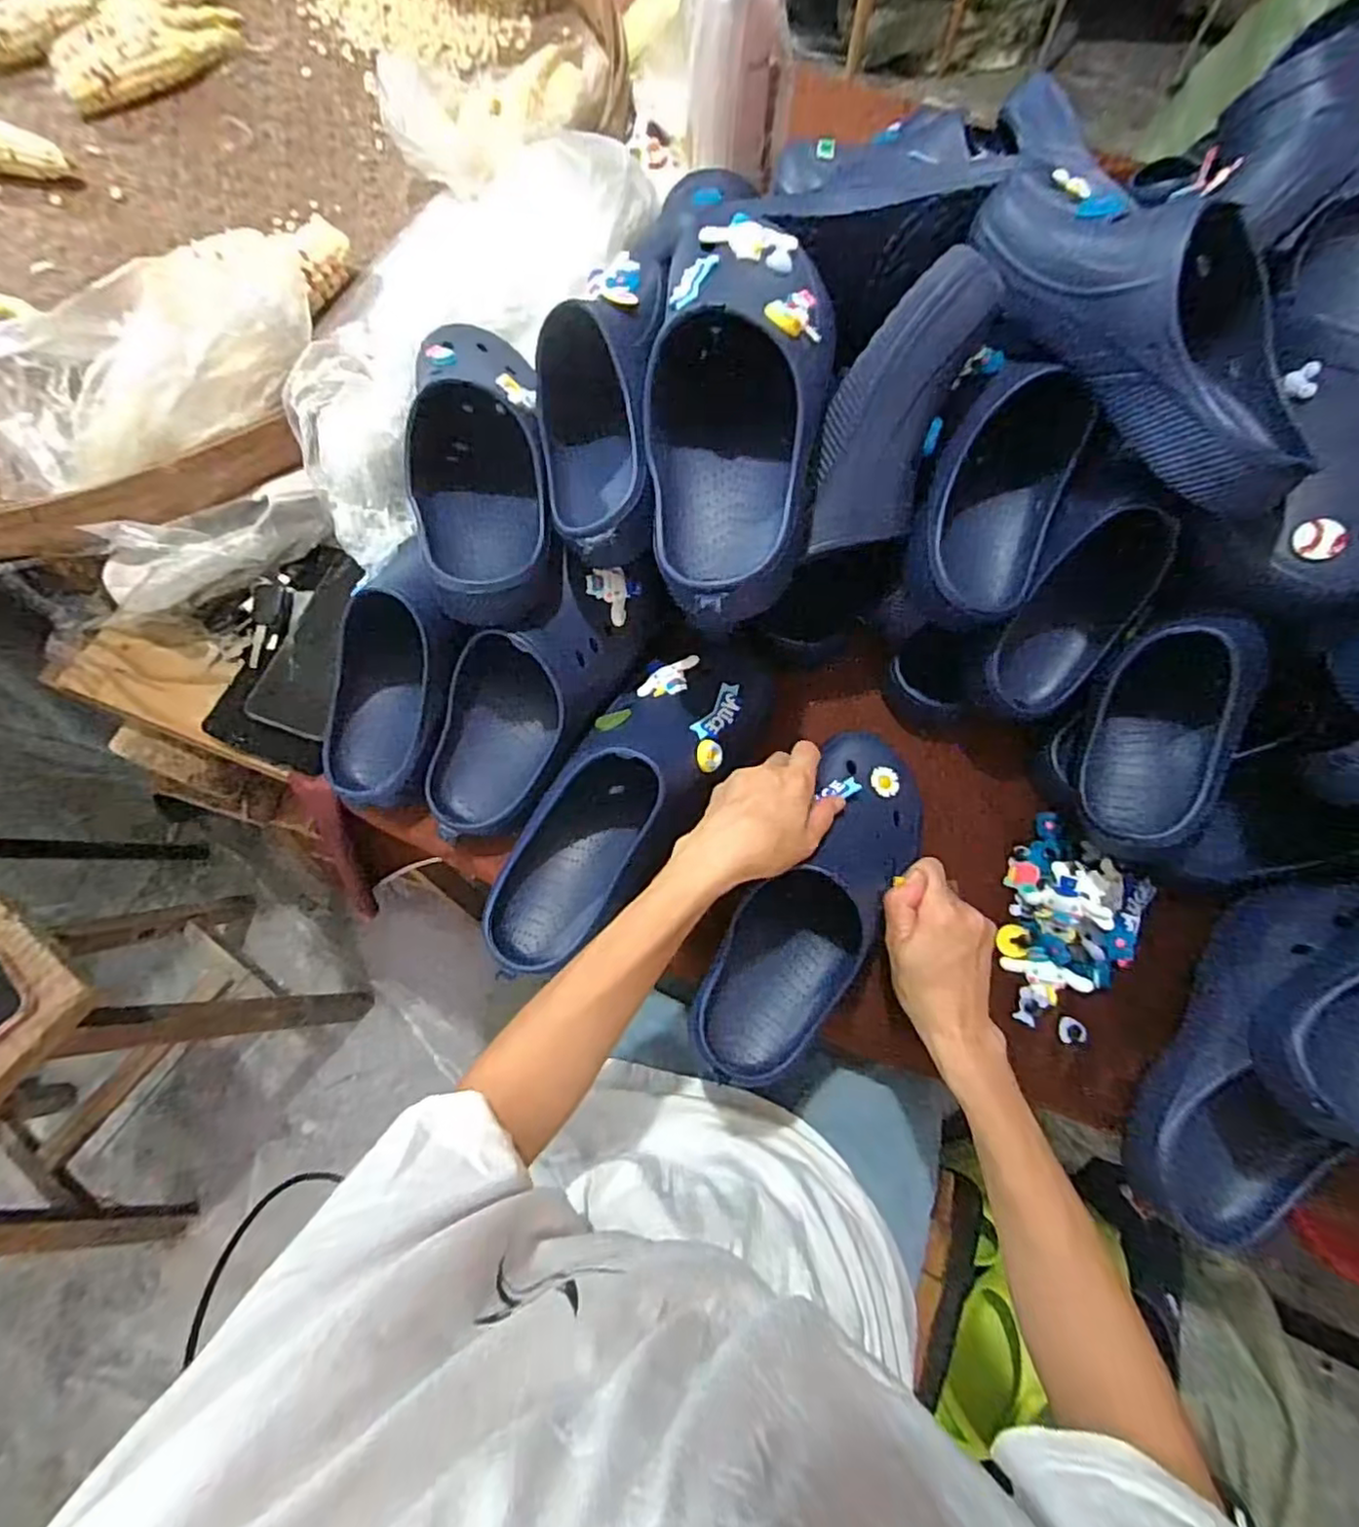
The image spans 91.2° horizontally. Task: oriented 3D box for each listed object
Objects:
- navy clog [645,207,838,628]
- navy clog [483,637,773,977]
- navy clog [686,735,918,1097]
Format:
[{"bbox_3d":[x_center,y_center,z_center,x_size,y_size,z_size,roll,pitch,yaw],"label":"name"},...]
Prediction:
[{"bbox_3d":[0.037,-0.221,0.434,0.118,0.104,0.270,7,71,1],"label":"navy clog"},{"bbox_3d":[-0.038,0.021,0.497,0.110,0.101,0.294,34,74,10],"label":"navy clog"},{"bbox_3d":[0.104,0.100,0.488,0.098,0.082,0.269,29,81,8],"label":"navy clog"}]

